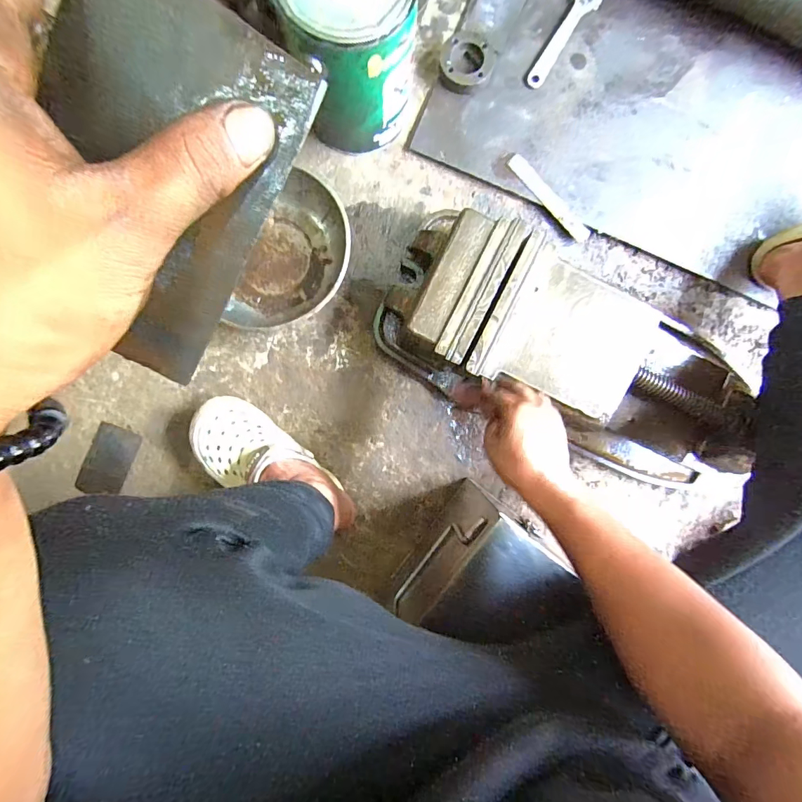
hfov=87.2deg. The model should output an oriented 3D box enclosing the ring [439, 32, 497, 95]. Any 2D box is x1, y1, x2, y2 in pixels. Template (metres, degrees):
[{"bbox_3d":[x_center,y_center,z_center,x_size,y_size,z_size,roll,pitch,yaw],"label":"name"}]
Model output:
[{"bbox_3d":[0.101,-0.522,0.649,0.078,0.012,0.089,32,90,1],"label":"ring"}]

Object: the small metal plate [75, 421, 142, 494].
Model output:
[{"bbox_3d":[-0.468,0.096,0.672,0.077,0.009,0.117,21,93,8],"label":"small metal plate"}]

